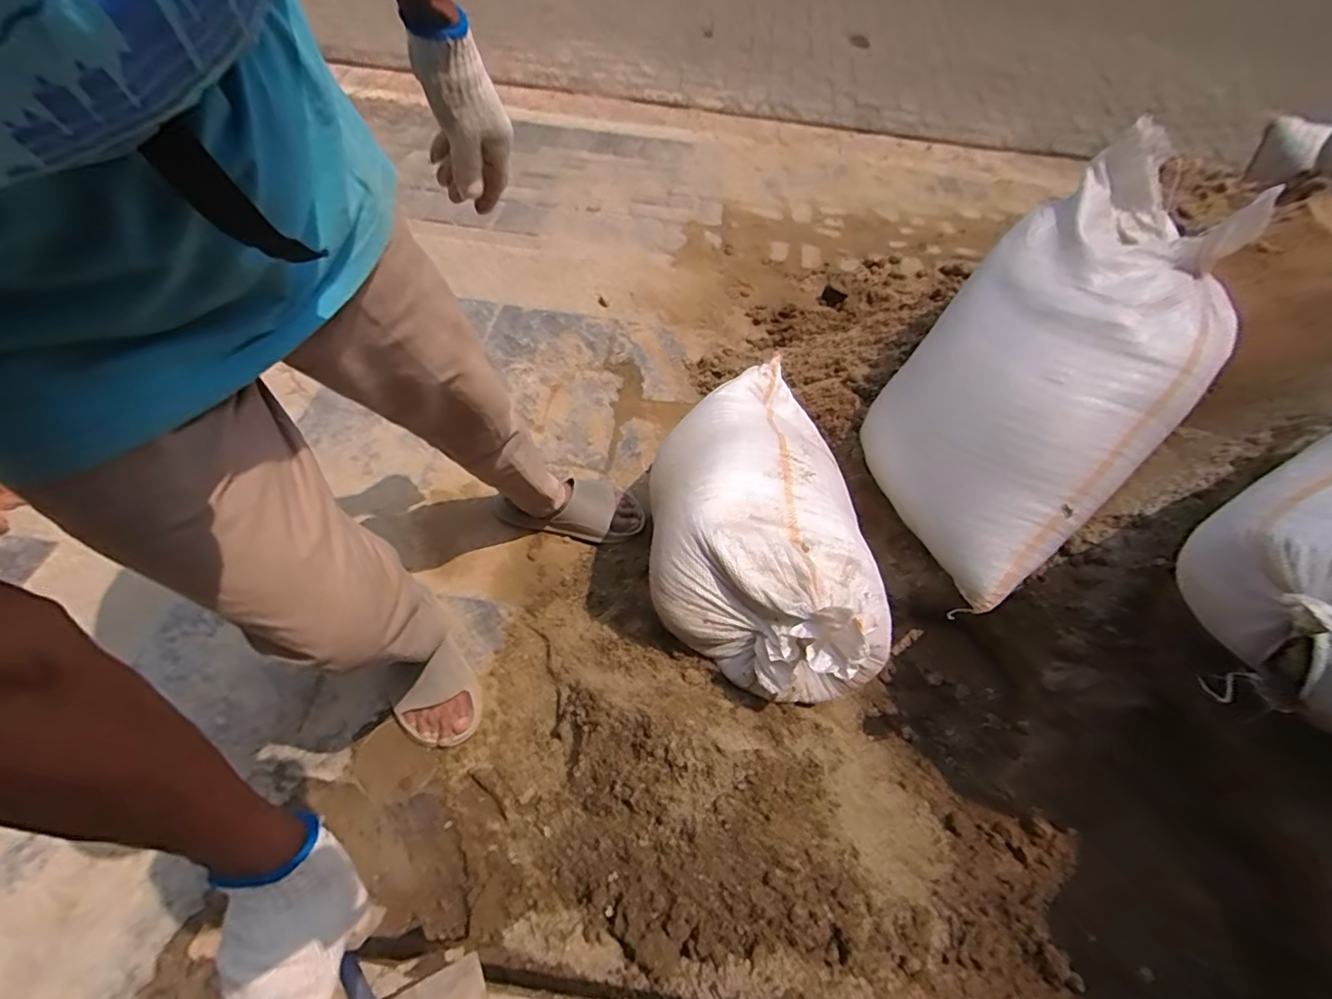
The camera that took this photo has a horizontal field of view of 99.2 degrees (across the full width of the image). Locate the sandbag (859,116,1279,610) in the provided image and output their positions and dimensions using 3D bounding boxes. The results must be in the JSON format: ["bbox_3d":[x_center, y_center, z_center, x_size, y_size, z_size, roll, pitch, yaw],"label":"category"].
[{"bbox_3d":[0.549,-0.194,0.831,0.174,0.629,0.354,18,24,-46],"label":"sandbag"}]

